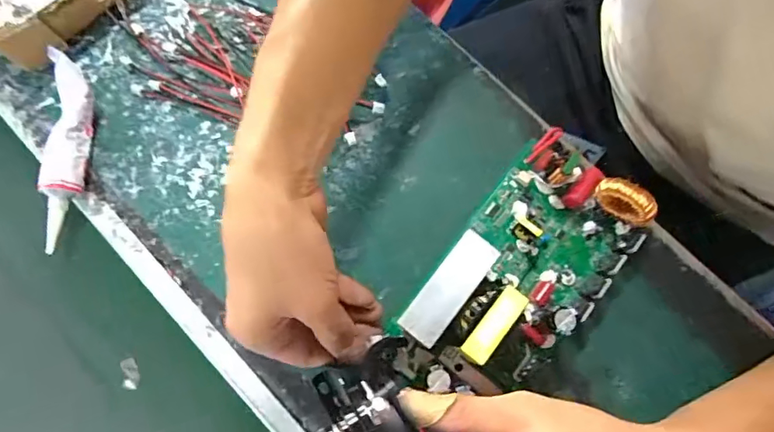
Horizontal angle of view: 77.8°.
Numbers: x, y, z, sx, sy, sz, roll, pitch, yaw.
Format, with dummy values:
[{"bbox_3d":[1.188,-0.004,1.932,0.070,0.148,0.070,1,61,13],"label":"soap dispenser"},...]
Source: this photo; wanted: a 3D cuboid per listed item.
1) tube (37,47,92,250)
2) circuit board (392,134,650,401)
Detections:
[{"bbox_3d":[-0.220,-0.044,0.328,0.026,0.034,0.129,2,78,0],"label":"tube"},{"bbox_3d":[0.091,0.035,0.306,0.093,0.059,0.181,38,80,7],"label":"circuit board"}]

